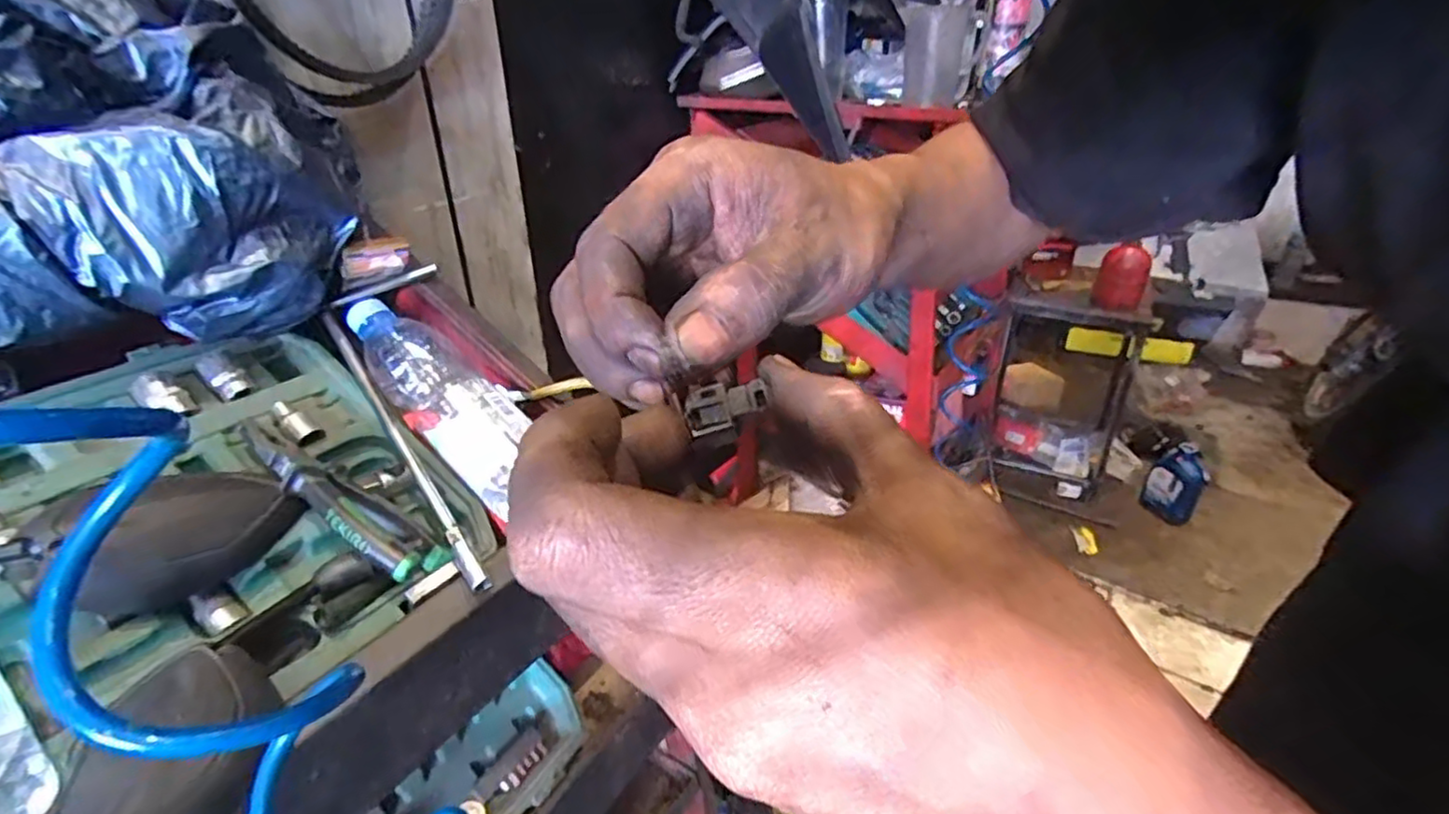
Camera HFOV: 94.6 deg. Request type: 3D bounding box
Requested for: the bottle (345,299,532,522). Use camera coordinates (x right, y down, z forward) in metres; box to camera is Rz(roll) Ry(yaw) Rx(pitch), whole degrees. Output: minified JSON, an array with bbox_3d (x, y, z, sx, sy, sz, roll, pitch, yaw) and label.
[{"bbox_3d":[-0.219,-0.005,0.530,0.225,0.066,0.067,42,46,20],"label":"bottle"}]

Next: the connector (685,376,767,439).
[{"bbox_3d":[0.000,-0.001,0.166,0.019,0.010,0.009,-12,31,-18],"label":"connector"}]

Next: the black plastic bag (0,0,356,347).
[{"bbox_3d":[-0.456,-0.151,0.437,0.348,0.218,0.167,-21,36,-31],"label":"black plastic bag"}]

